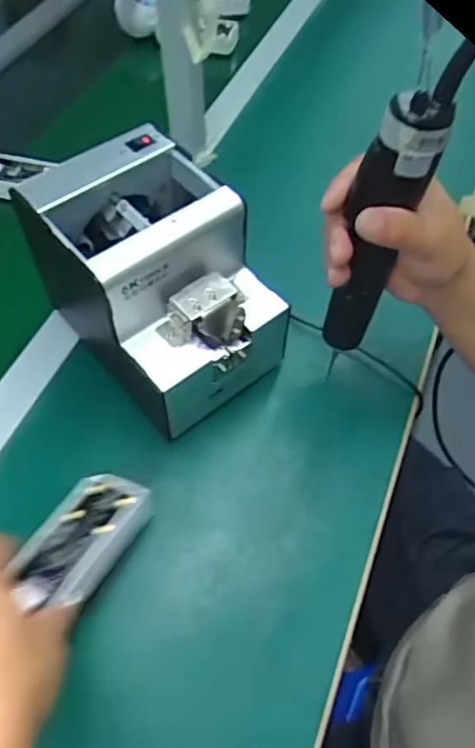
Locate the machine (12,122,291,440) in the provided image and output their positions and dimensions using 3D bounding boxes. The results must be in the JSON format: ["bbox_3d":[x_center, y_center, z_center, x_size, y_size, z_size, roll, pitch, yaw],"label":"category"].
[{"bbox_3d":[-0.060,-0.072,0.464,0.137,0.144,0.173,-39,68,-15],"label":"machine"}]

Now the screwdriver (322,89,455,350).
[{"bbox_3d":[0.090,-0.084,0.393,0.037,0.201,0.030,30,56,17],"label":"screwdriver"}]

